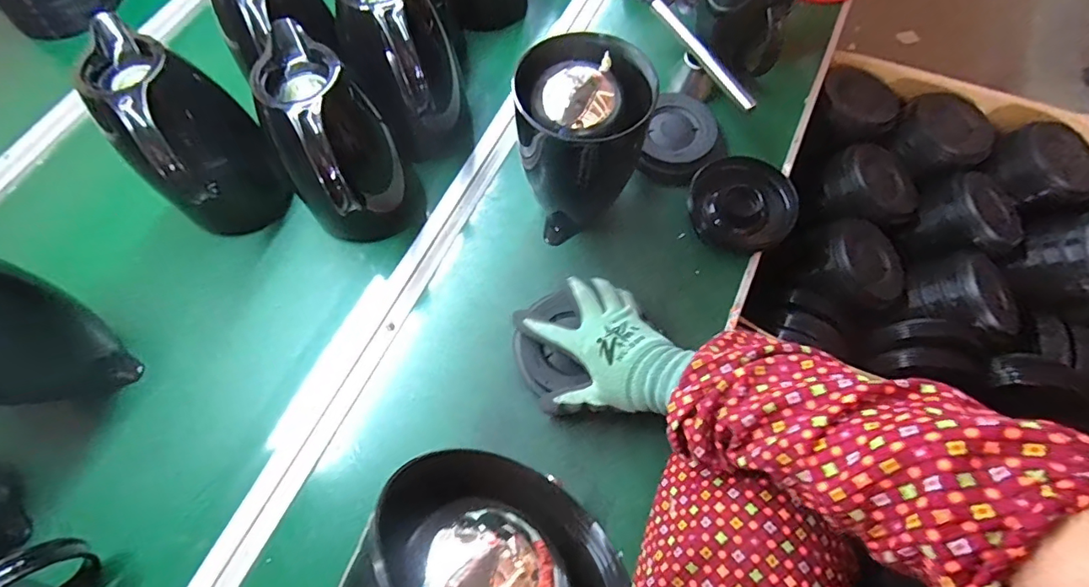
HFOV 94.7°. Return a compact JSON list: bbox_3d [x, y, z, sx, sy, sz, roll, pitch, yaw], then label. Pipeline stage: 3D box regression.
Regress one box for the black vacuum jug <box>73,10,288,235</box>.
[{"bbox_3d":[-0.361,-0.156,0.524,0.104,0.186,0.145,-41,72,-15],"label":"black vacuum jug"}]

